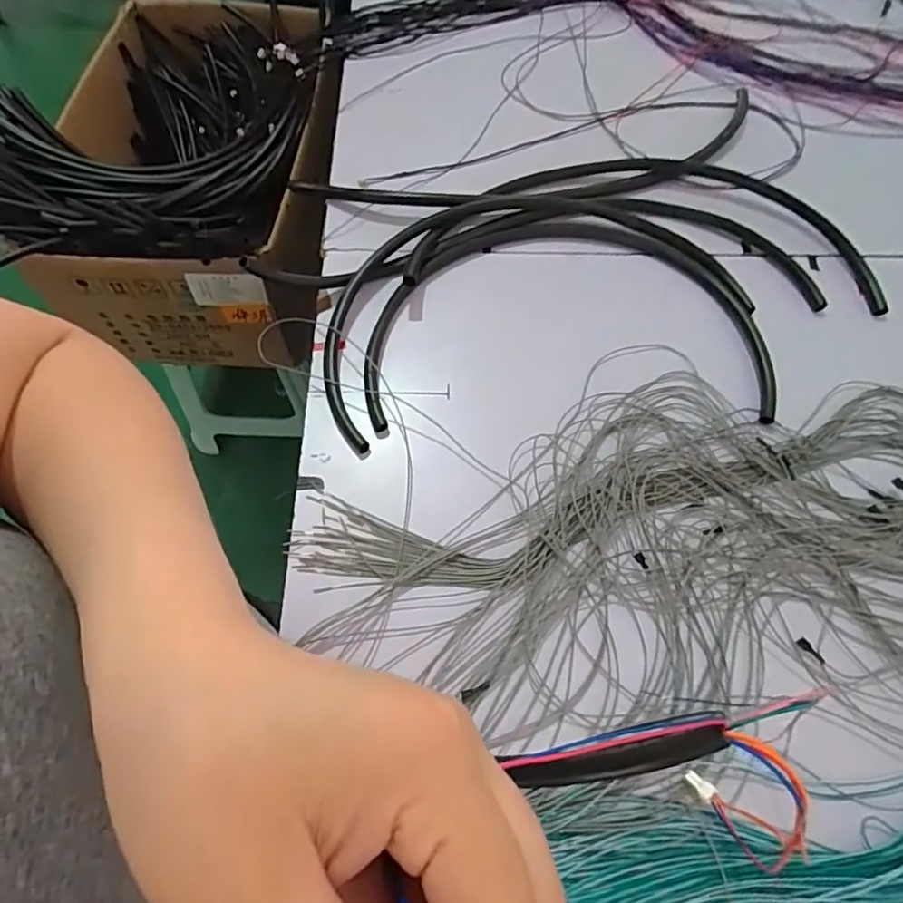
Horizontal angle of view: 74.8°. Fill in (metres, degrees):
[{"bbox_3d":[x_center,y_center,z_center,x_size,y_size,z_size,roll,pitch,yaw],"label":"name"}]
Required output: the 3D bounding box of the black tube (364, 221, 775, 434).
[{"bbox_3d":[0.119,-0.148,0.616,0.409,0.023,0.262,-1,67,1],"label":"black tube"}]

